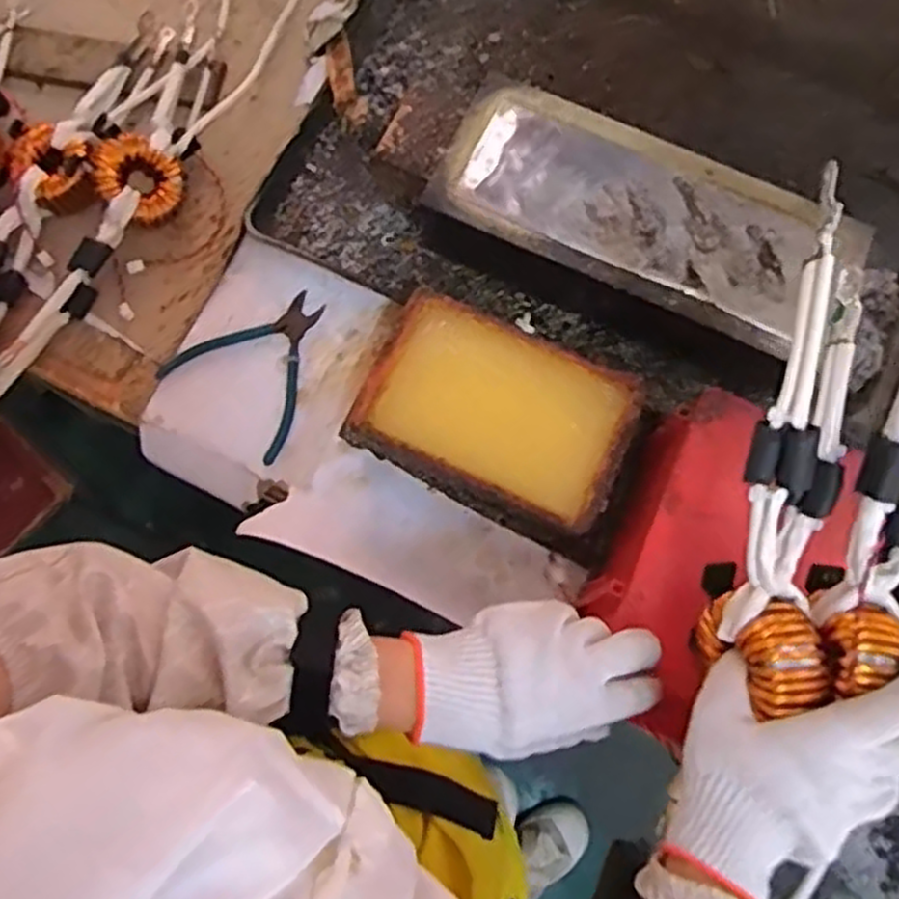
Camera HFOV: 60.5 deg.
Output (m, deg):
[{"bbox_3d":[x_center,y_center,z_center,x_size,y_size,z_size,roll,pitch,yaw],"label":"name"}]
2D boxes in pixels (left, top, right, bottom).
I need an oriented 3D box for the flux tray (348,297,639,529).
[{"bbox_3d":[0.038,-0.024,0.624,0.208,0.068,0.141,23,76,5],"label":"flux tray"}]

